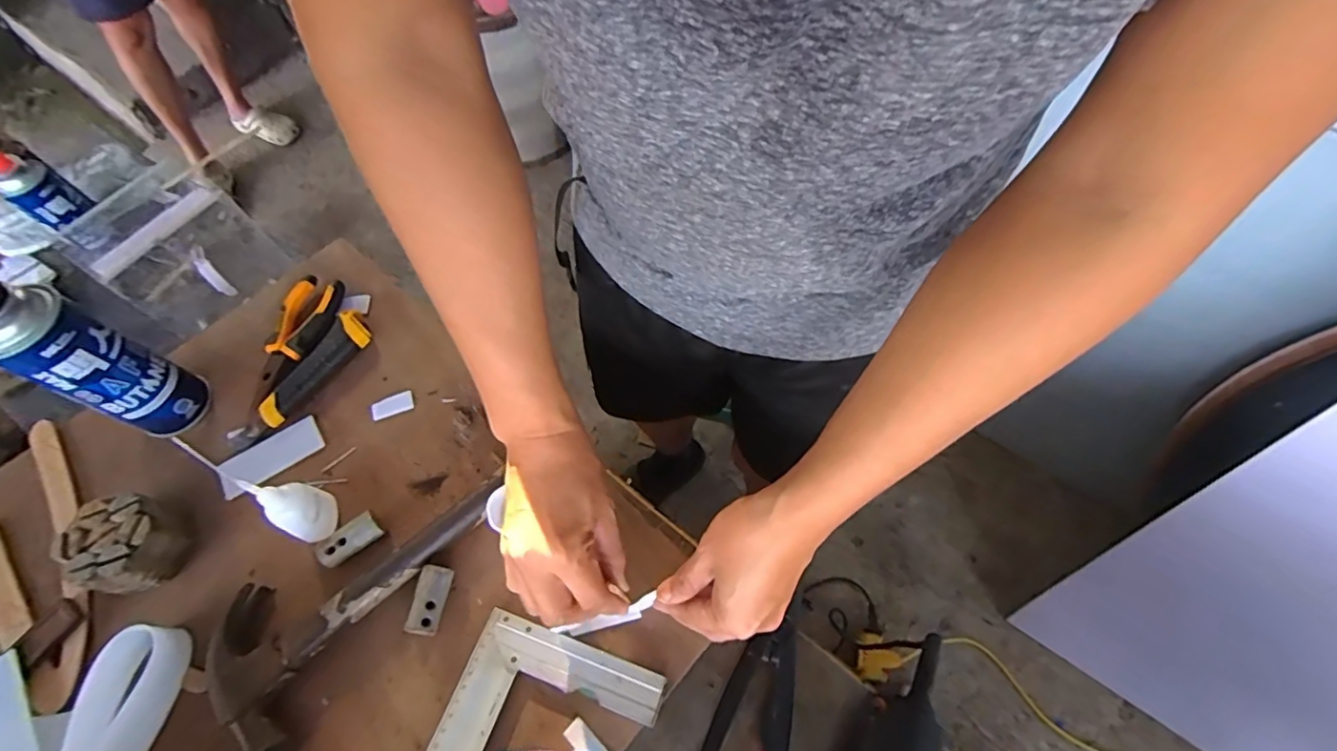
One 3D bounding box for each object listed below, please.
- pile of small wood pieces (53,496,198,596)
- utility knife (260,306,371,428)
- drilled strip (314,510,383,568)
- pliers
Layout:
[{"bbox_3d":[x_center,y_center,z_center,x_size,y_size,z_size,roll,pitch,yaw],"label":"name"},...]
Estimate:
[{"bbox_3d":[-0.454,0.141,0.479,0.071,0.052,0.071,23,65,12],"label":"pile of small wood pieces"},{"bbox_3d":[-0.354,-0.008,0.570,0.037,0.017,0.131,27,66,14],"label":"utility knife"},{"bbox_3d":[-0.273,0.142,0.488,0.048,0.021,0.023,-37,68,-17],"label":"drilled strip"},{"bbox_3d":[-0.383,-0.032,0.582,0.054,0.016,0.165,6,63,4],"label":"pliers"}]

